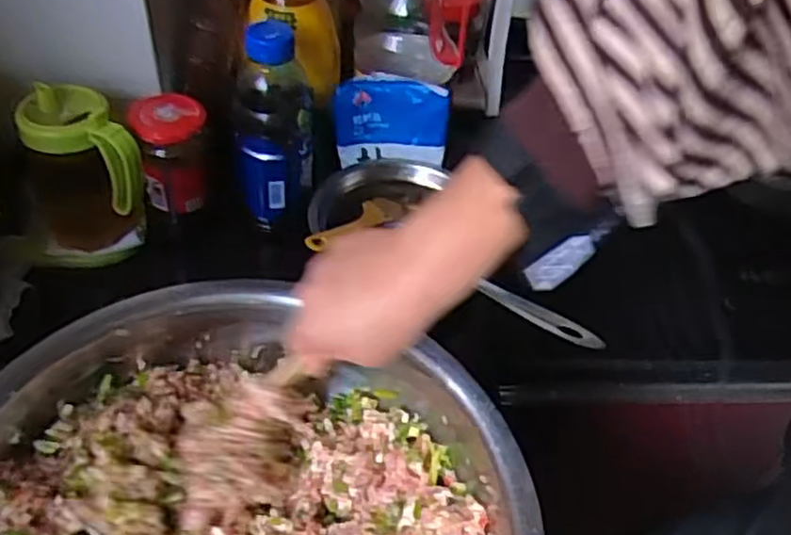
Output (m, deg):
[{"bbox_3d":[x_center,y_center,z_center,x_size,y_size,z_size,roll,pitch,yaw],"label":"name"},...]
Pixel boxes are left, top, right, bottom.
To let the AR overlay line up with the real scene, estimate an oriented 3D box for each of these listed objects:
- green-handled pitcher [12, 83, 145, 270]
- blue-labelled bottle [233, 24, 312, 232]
[{"bbox_3d":[-0.279,-0.079,0.641,0.093,0.145,0.089,-17,49,-23],"label":"green-handled pitcher"},{"bbox_3d":[-0.110,-0.129,0.658,0.066,0.193,0.068,-2,45,-10],"label":"blue-labelled bottle"}]

